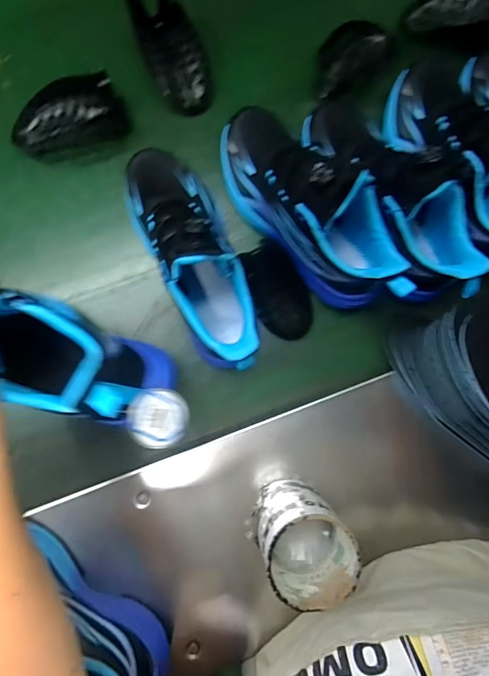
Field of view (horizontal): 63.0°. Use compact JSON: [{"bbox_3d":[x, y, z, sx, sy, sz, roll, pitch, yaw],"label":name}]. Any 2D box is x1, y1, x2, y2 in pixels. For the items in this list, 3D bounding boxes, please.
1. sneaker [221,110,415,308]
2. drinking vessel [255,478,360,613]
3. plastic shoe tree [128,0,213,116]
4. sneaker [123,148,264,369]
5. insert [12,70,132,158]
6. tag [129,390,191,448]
[{"bbox_3d":[0.069,-0.146,0.437,0.088,0.141,0.278,-40,76,-5],"label":"sneaker"},{"bbox_3d":[0.056,0.197,0.399,0.077,0.111,0.080,0,86,-3],"label":"drinking vessel"},{"bbox_3d":[-0.090,-0.353,0.491,0.076,0.042,0.141,-22,89,-5],"label":"plastic shoe tree"},{"bbox_3d":[-0.054,-0.095,0.426,0.091,0.145,0.261,-22,77,-5],"label":"sneaker"},{"bbox_3d":[-0.216,-0.272,0.478,0.143,0.050,0.073,-15,89,-5],"label":"insert"},{"bbox_3d":[-0.072,0.068,0.339,0.053,0.005,0.048,9,75,-35],"label":"tag"}]

